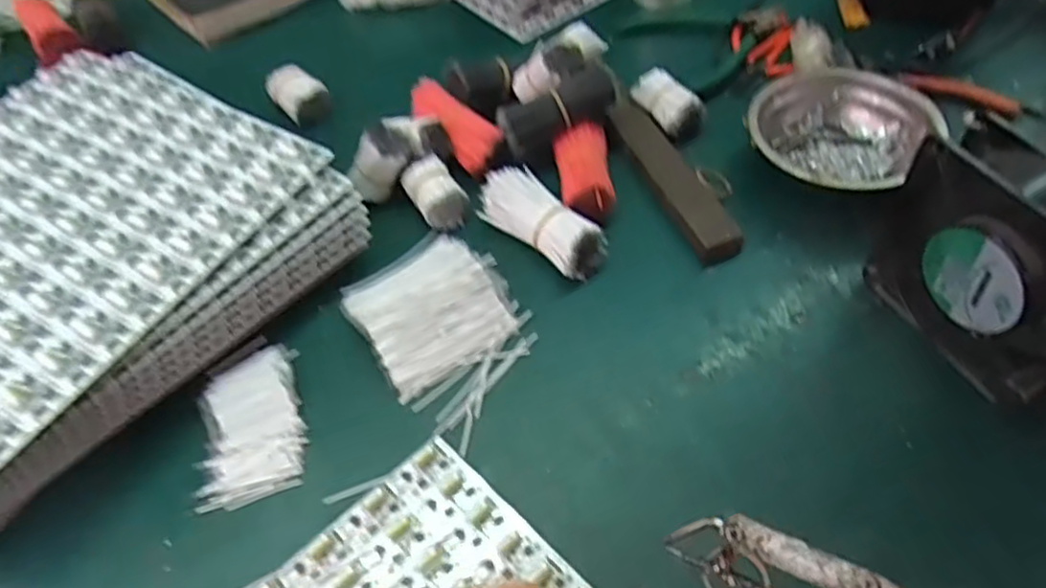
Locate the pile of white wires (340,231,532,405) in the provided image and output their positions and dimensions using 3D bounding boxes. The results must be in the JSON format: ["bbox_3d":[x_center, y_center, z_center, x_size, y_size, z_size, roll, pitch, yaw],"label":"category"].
[{"bbox_3d":[-0.061,0.003,0.455,0.094,0.021,0.104,-26,55,-21],"label":"pile of white wires"}]

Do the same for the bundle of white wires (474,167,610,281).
[{"bbox_3d":[0.015,-0.051,0.481,0.044,0.034,0.091,-39,59,-24],"label":"bundle of white wires"}]

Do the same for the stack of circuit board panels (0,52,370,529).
[{"bbox_3d":[-0.292,-0.014,0.446,0.254,0.090,0.297,30,56,22],"label":"stack of circuit board panels"}]

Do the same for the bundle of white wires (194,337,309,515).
[{"bbox_3d":[-0.158,0.070,0.413,0.056,0.013,0.102,-11,51,-9],"label":"bundle of white wires"}]

